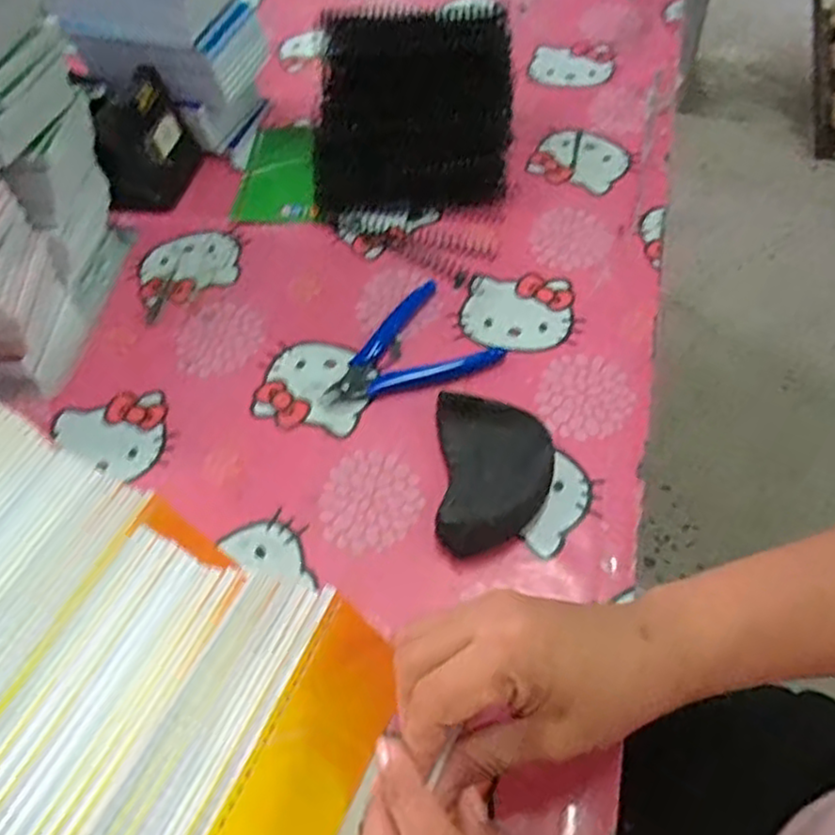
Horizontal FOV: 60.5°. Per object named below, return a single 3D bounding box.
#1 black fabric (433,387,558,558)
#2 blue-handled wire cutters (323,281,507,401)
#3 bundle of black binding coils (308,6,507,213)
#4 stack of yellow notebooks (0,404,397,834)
[{"bbox_3d":[0.046,0.033,0.429,0.067,0.021,0.097,0,56,5],"label":"black fabric"},{"bbox_3d":[-0.012,-0.044,0.495,0.114,0.006,0.084,-31,59,-15],"label":"blue-handled wire cutters"},{"bbox_3d":[-0.006,-0.250,0.582,0.155,0.021,0.160,0,90,5],"label":"bundle of black binding coils"},{"bbox_3d":[-0.167,0.111,0.357,0.329,0.079,0.145,23,60,19],"label":"stack of yellow notebooks"}]

